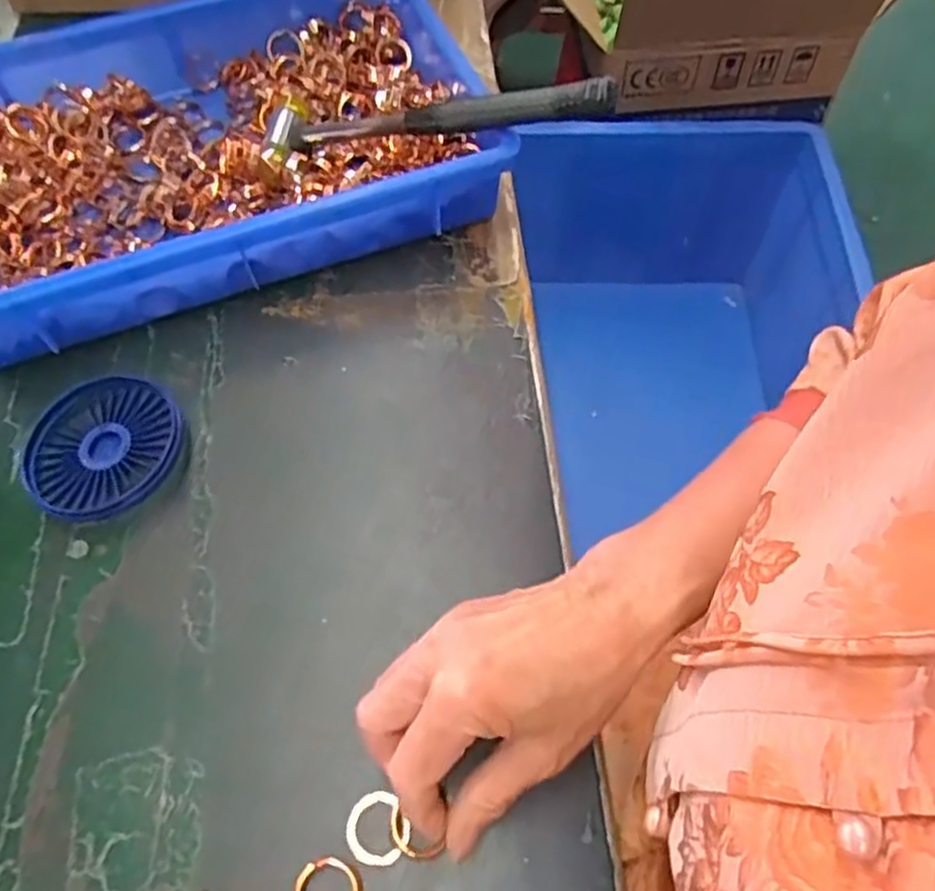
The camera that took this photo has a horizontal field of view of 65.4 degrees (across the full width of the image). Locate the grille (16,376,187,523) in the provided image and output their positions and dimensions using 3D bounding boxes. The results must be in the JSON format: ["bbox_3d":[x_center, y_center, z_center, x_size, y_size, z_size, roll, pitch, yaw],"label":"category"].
[{"bbox_3d":[-0.205,0.002,0.408,0.080,0.020,0.083,0,61,0],"label":"grille"}]

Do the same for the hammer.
[{"bbox_3d":[-0.026,-0.212,0.466,0.236,0.021,0.062,3,59,22],"label":"hammer"}]

